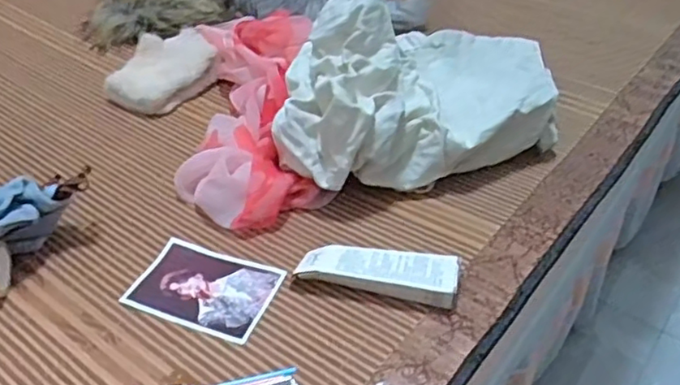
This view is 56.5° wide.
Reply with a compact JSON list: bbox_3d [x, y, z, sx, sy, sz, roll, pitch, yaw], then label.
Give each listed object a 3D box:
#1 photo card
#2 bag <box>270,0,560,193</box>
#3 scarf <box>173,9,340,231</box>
[{"bbox_3d":[-0.104,0.074,0.486,0.105,0.004,0.072,15,43,18],"label":"photo card"},{"bbox_3d":[0.089,-0.104,0.609,0.324,0.139,0.173,-17,43,-21],"label":"bag"},{"bbox_3d":[-0.090,-0.094,0.655,0.129,0.059,0.348,-3,40,-6],"label":"scarf"}]

